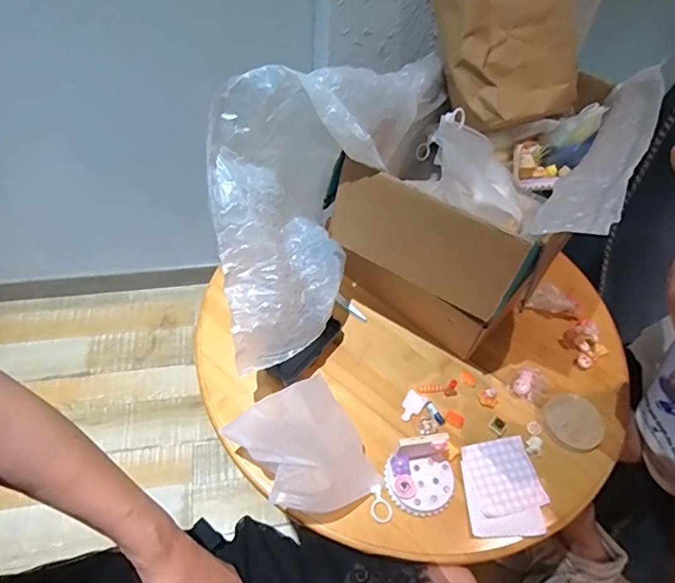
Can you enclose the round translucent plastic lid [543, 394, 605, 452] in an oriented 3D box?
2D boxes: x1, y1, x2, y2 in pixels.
[{"bbox_3d":[0.288,0.158,0.595,0.068,0.012,0.066,2,53,-3],"label":"round translucent plastic lid"}]

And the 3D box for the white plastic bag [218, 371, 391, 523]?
[{"bbox_3d":[-0.031,0.177,0.530,0.127,0.073,0.153,-28,59,-22],"label":"white plastic bag"}]

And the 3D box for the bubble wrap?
[{"bbox_3d":[-0.032,-0.131,0.579,0.159,0.250,0.386,26,55,15],"label":"bubble wrap"}]

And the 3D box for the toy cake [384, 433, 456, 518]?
[{"bbox_3d":[0.094,0.196,0.526,0.077,0.058,0.069,-11,54,-11],"label":"toy cake"}]

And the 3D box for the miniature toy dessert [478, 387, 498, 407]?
[{"bbox_3d":[0.188,0.131,0.607,0.024,0.024,0.019,31,56,17],"label":"miniature toy dessert"}]

